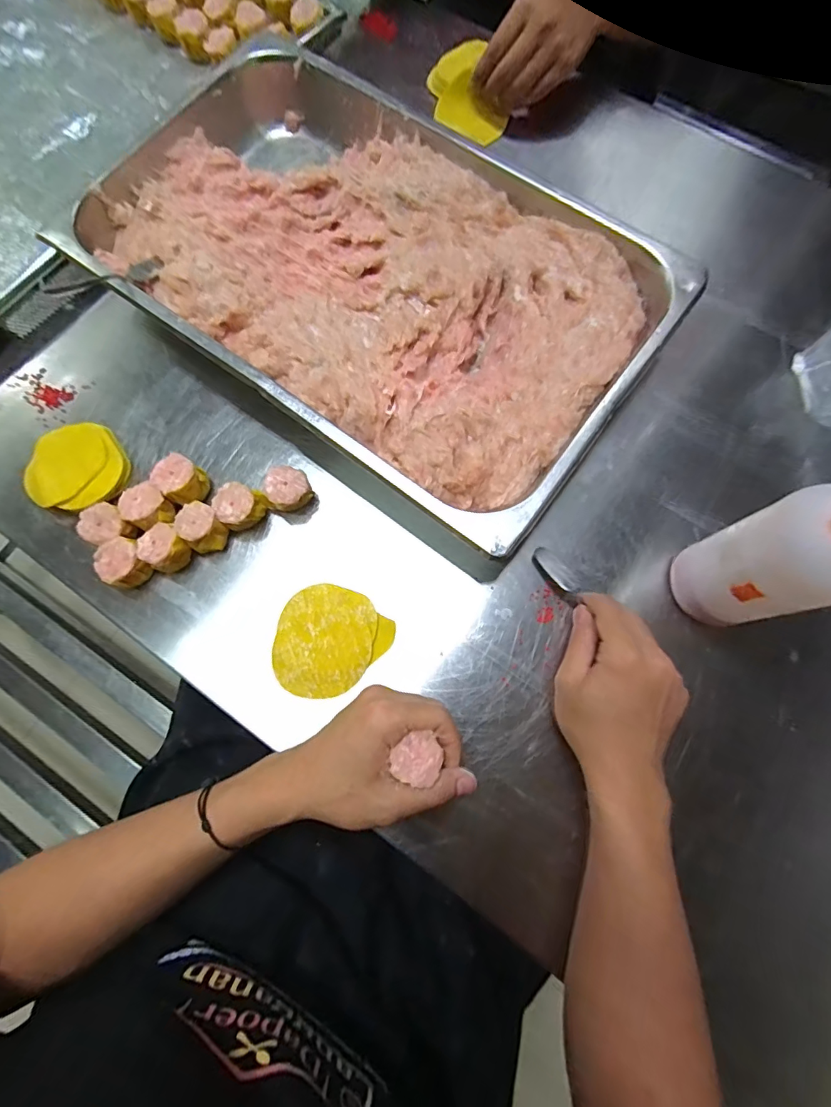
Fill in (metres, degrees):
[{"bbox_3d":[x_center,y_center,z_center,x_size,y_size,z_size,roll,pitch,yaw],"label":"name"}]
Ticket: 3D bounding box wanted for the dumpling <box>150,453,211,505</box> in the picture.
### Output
[{"bbox_3d":[-0.208,-0.064,0.430,0.037,0.035,0.037,0,76,1],"label":"dumpling"}]

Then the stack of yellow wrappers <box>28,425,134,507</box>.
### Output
[{"bbox_3d":[-0.312,-0.079,0.442,0.090,0.015,0.082,3,76,1],"label":"stack of yellow wrappers"}]

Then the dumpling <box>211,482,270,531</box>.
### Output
[{"bbox_3d":[-0.154,-0.039,0.423,0.038,0.031,0.037,0,76,1],"label":"dumpling"}]

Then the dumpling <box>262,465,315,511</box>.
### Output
[{"bbox_3d":[-0.111,-0.056,0.426,0.036,0.035,0.034,0,76,1],"label":"dumpling"}]

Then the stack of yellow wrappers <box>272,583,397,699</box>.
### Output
[{"bbox_3d":[-0.076,0.072,0.403,0.085,0.007,0.094,42,80,10],"label":"stack of yellow wrappers"}]

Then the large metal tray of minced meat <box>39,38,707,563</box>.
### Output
[{"bbox_3d":[-0.046,-0.266,0.460,0.525,0.068,0.330,36,79,9],"label":"large metal tray of minced meat"}]

